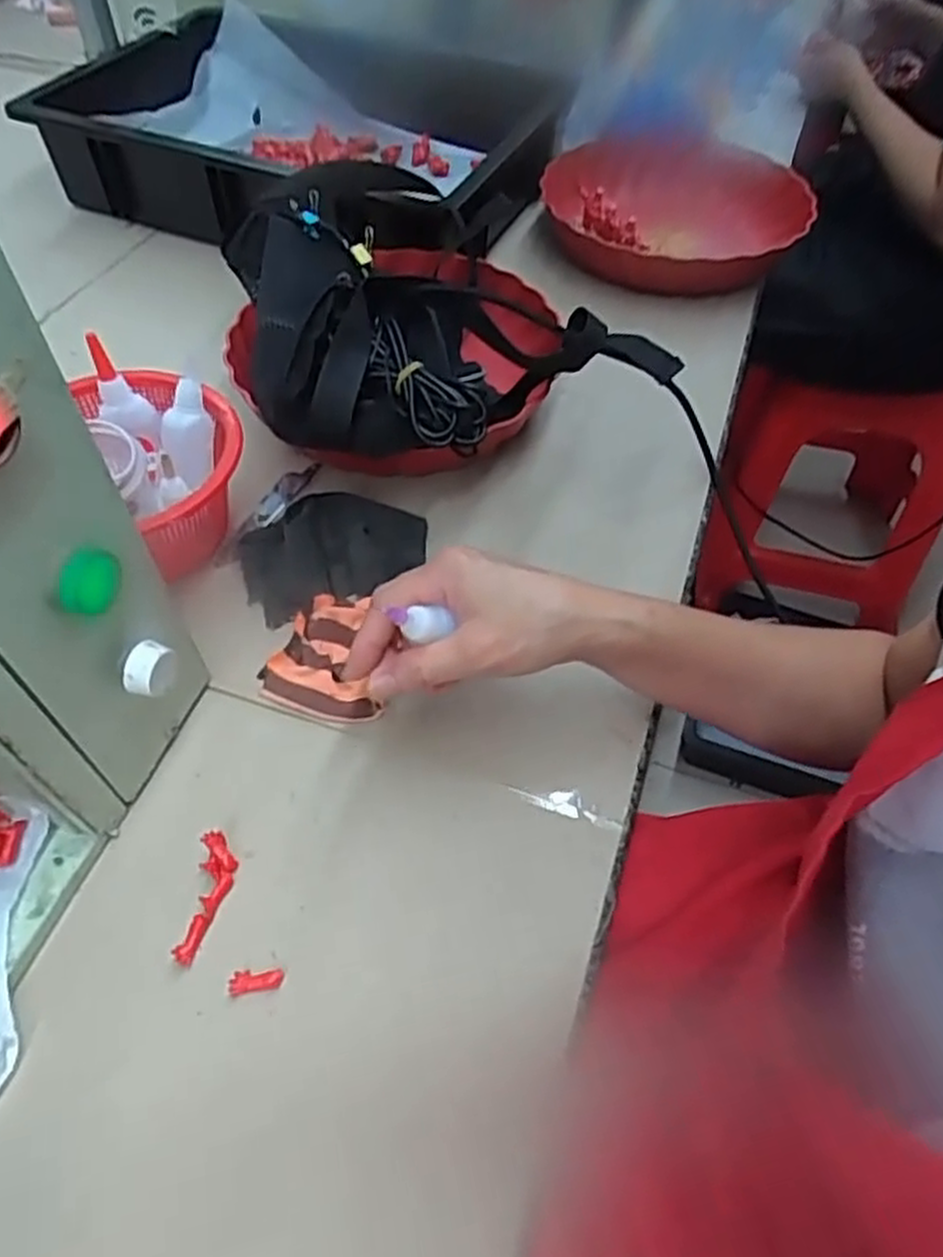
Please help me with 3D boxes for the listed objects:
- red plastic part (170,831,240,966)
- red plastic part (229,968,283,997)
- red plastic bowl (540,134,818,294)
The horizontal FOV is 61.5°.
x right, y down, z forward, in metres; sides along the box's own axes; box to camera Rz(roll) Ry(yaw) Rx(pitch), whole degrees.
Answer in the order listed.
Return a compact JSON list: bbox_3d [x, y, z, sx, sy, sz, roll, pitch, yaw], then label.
[{"bbox_3d":[-0.128,0.130,0.385,0.018,0.015,0.060,6,53,3],"label":"red plastic part"},{"bbox_3d":[-0.099,0.162,0.365,0.025,0.008,0.010,-5,53,-8],"label":"red plastic part"},{"bbox_3d":[0.190,-0.391,0.757,0.237,0.055,0.228,32,59,21],"label":"red plastic bowl"}]

